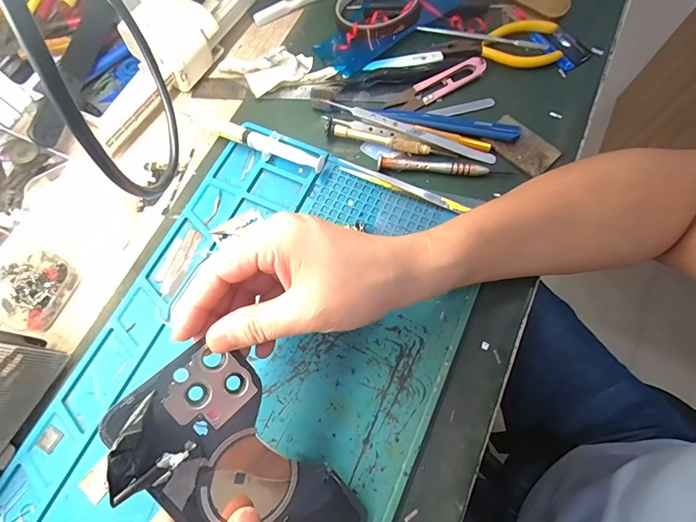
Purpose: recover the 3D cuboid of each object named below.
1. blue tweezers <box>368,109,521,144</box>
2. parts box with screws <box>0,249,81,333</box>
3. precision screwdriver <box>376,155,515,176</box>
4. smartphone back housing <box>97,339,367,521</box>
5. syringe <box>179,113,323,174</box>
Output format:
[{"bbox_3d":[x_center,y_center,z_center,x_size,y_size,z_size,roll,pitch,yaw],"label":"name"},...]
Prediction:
[{"bbox_3d":[0.085,-0.122,0.327,0.127,0.013,0.016,15,72,7],"label":"blue tweezers"},{"bbox_3d":[-0.258,0.022,0.299,0.058,0.021,0.063,22,73,9],"label":"parts box with screws"},{"bbox_3d":[0.081,-0.080,0.315,0.112,0.007,0.009,5,71,3],"label":"precision screwdriver"},{"bbox_3d":[-0.055,0.123,0.205,0.076,0.011,0.155,-42,101,-31],"label":"smartphone back housing"},{"bbox_3d":[-0.083,-0.109,0.331,0.135,0.015,0.024,26,74,10],"label":"syringe"}]

